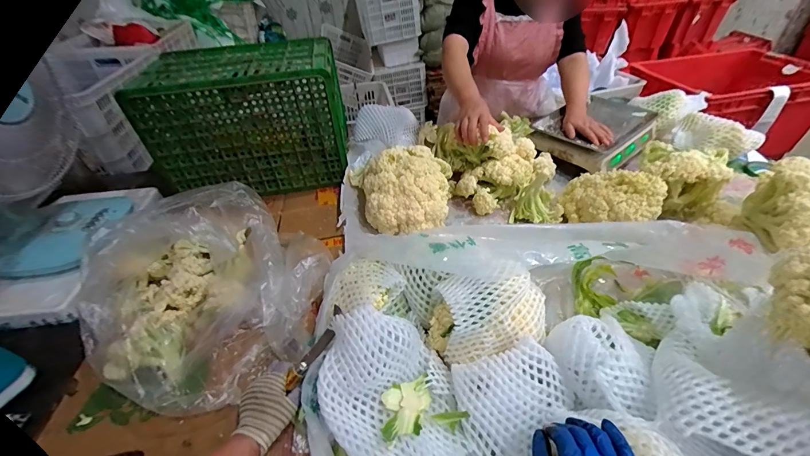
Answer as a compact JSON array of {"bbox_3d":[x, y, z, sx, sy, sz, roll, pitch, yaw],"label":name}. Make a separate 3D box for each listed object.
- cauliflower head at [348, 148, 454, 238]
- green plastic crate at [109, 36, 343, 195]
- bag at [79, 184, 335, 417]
[{"bbox_3d":[-0.010,-0.096,0.828,0.234,0.124,0.186,1,41,5],"label":"cauliflower head"},{"bbox_3d":[-0.433,-0.313,1.017,0.508,0.332,0.315,-3,41,0],"label":"green plastic crate"},{"bbox_3d":[-0.356,0.105,0.634,0.410,0.184,0.404,-20,44,-18],"label":"bag"}]

